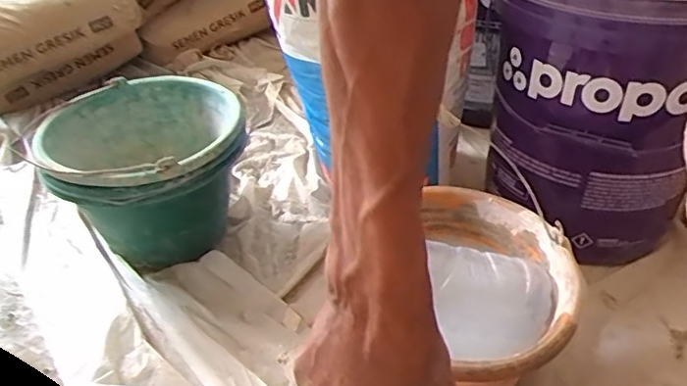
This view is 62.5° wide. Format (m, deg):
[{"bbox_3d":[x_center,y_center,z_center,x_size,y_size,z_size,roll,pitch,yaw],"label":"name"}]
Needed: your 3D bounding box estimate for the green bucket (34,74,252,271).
[{"bbox_3d":[-0.262,-0.018,0.811,0.248,0.209,0.259,-14,38,-13],"label":"green bucket"}]

